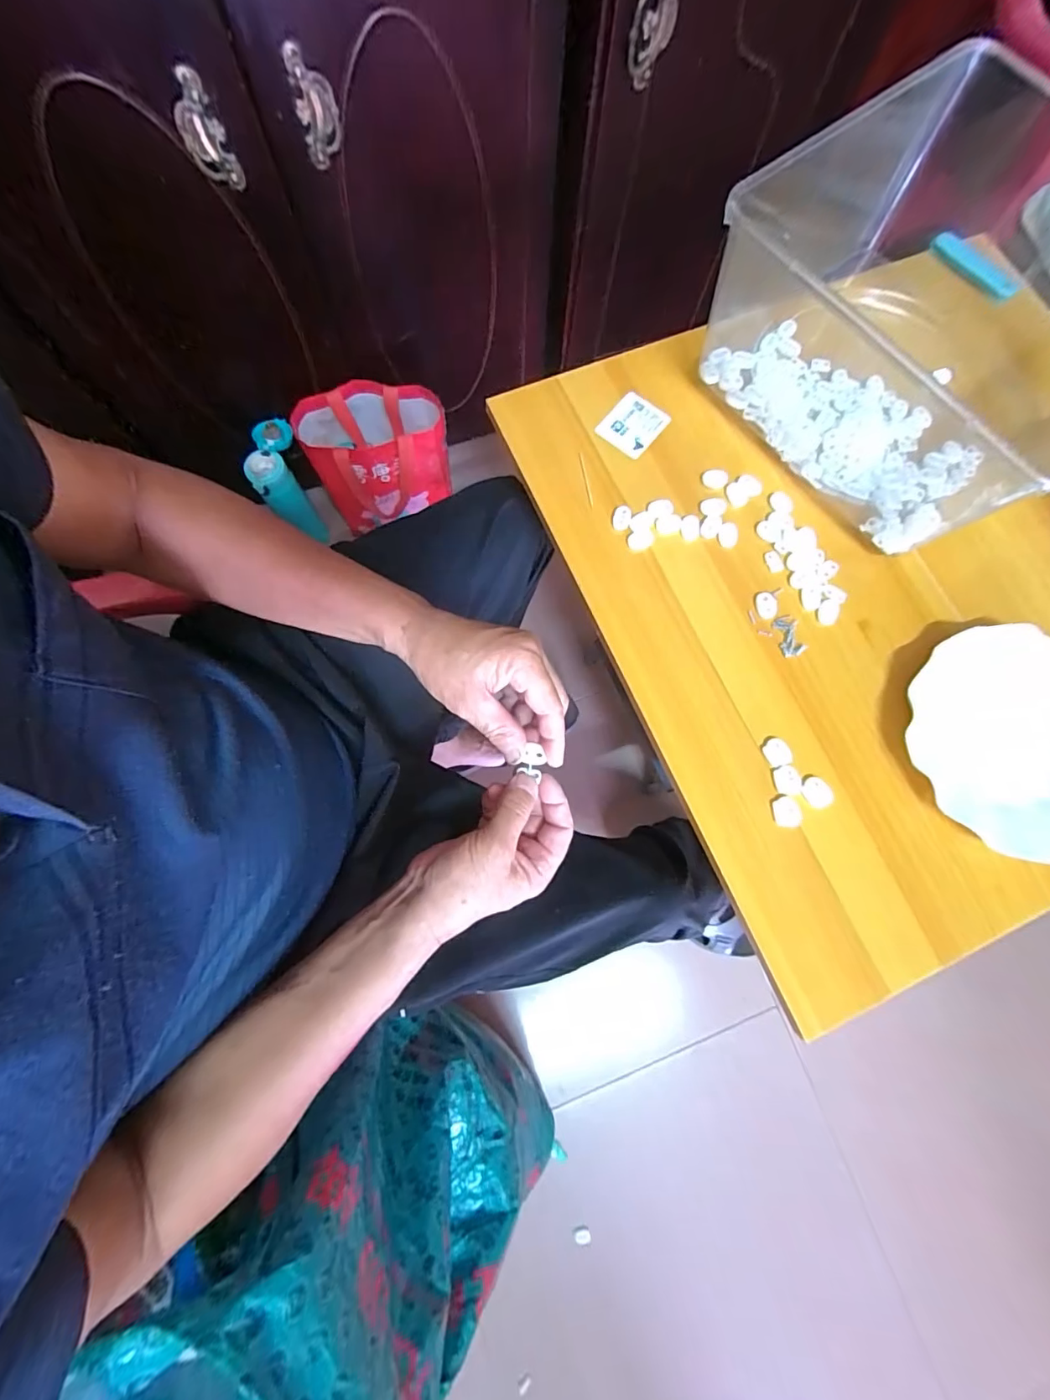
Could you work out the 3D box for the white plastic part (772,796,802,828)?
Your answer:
[{"bbox_3d":[0.207,0.088,0.386,0.021,0.004,0.023,-5,77,-2],"label":"white plastic part"}]

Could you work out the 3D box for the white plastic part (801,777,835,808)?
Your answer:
[{"bbox_3d":[0.232,0.074,0.389,0.023,0.005,0.023,0,77,-1],"label":"white plastic part"}]

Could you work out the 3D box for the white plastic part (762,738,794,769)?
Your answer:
[{"bbox_3d":[0.206,0.043,0.398,0.020,0.004,0.023,-23,78,-6],"label":"white plastic part"}]

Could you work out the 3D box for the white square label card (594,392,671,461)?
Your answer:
[{"bbox_3d":[0.104,-0.263,0.470,0.049,0.005,0.059,40,79,8],"label":"white square label card"}]

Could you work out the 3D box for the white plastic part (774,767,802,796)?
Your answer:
[{"bbox_3d":[0.211,0.064,0.392,0.021,0.004,0.023,0,77,-1],"label":"white plastic part"}]

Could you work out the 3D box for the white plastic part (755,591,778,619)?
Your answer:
[{"bbox_3d":[0.211,-0.083,0.427,0.018,0.005,0.023,-2,77,-1],"label":"white plastic part"}]

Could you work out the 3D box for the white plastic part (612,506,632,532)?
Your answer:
[{"bbox_3d":[0.087,-0.163,0.442,0.016,0.010,0.021,18,77,3],"label":"white plastic part"}]

